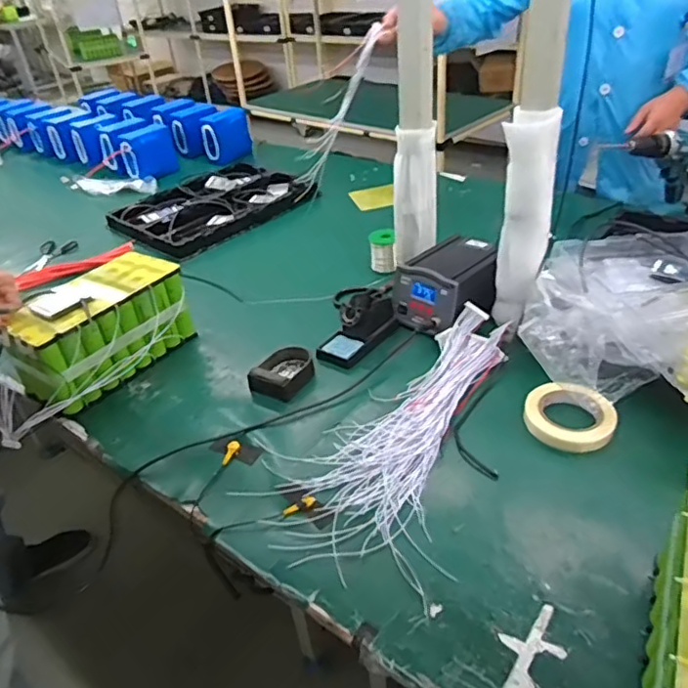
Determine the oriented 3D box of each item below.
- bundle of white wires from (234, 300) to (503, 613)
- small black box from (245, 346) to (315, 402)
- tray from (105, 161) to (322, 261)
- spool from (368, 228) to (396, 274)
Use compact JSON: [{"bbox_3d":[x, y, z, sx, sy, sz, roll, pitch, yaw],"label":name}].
[{"bbox_3d":[0.112,0.109,0.798,0.256,0.027,0.509,18,43,29],"label":"bundle of white wires"},{"bbox_3d":[-0.096,0.044,0.930,0.079,0.034,0.106,16,42,27],"label":"small black box"},{"bbox_3d":[-0.347,-0.369,1.531,0.473,0.038,0.373,-33,44,-32],"label":"tray"},{"bbox_3d":[0.078,-0.189,1.196,0.051,0.076,0.062,-2,36,6],"label":"spool"}]

